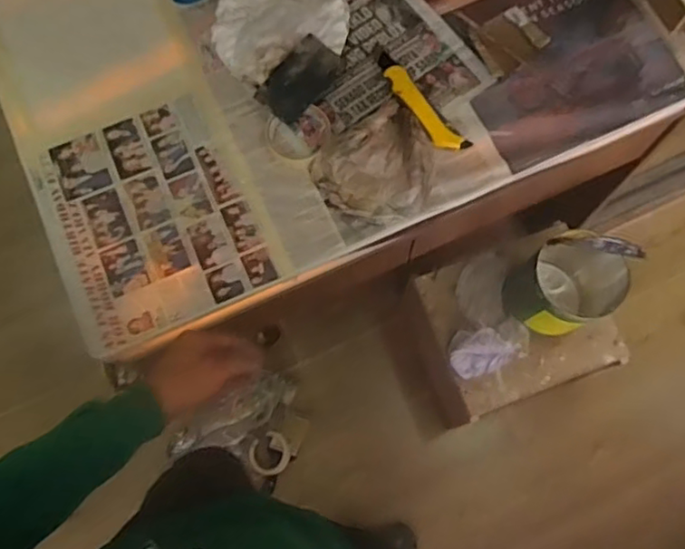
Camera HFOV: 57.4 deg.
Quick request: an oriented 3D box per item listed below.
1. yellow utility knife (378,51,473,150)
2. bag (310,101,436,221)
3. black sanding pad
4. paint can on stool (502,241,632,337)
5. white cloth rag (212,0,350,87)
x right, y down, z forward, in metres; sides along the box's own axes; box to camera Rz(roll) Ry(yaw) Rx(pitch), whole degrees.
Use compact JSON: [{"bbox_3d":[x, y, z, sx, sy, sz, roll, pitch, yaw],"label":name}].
[{"bbox_3d":[0.101,-0.232,0.841,0.041,0.022,0.175,-36,76,-9],"label":"yellow utility knife"},{"bbox_3d":[0.052,-0.139,0.804,0.155,0.045,0.141,-38,76,-10],"label":"bag"},{"bbox_3d":[-0.058,-0.260,0.839,0.069,0.031,0.116,37,77,11],"label":"black sanding pad"},{"bbox_3d":[0.424,0.030,1.217,0.179,0.202,0.169,0,73,1],"label":"paint can on stool"},{"bbox_3d":[-0.089,-0.358,0.868,0.183,0.028,0.165,-21,74,-5],"label":"white cloth rag"}]

